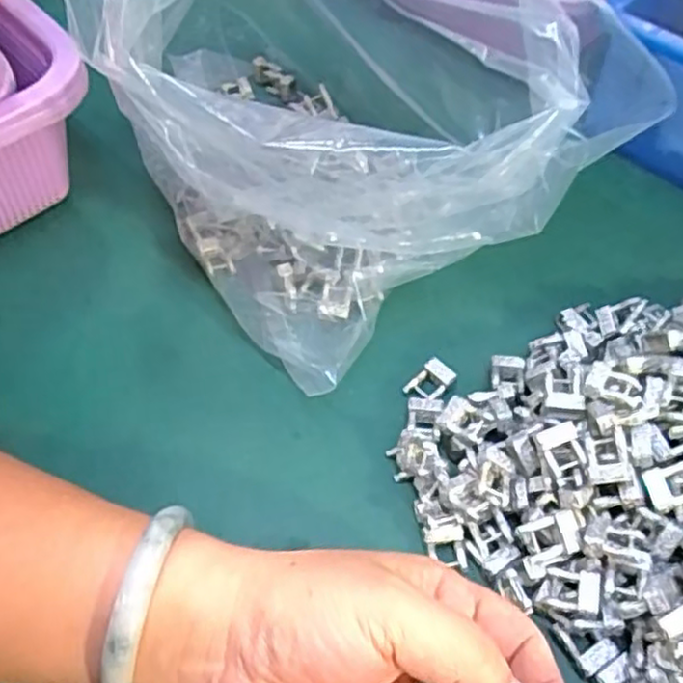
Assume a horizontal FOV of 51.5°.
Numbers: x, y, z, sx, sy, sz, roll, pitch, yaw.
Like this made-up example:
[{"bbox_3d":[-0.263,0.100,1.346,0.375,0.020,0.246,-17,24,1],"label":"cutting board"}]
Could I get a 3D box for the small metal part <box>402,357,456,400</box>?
[{"bbox_3d":[0.043,0.020,0.348,0.022,0.011,0.016,-39,64,-24],"label":"small metal part"}]

